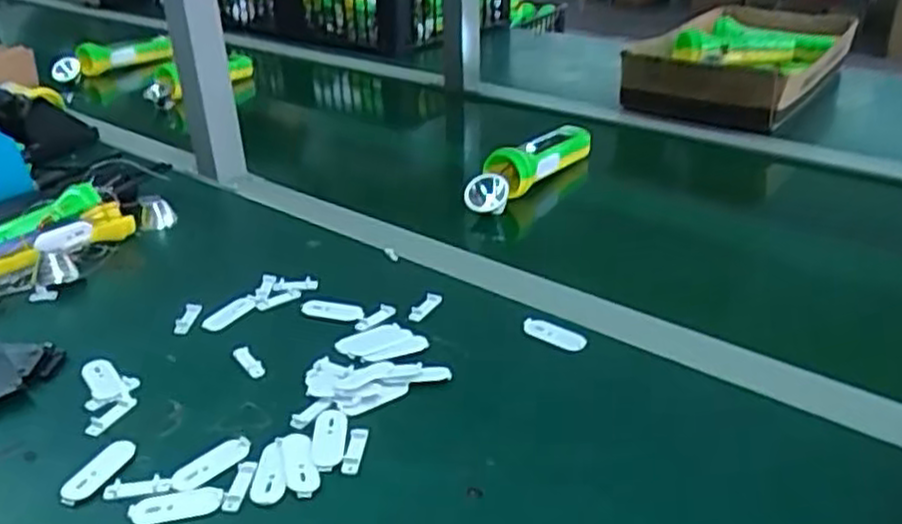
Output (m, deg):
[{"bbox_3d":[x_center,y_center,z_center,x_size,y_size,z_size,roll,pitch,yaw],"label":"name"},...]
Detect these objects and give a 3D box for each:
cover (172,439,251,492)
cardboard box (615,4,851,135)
[{"bbox_3d":[-0.143,0.120,0.448,0.013,0.004,0.049,25,39,39],"label":"cover"},{"bbox_3d":[0.428,-0.300,1.105,0.236,0.085,0.438,19,35,30],"label":"cardboard box"}]

